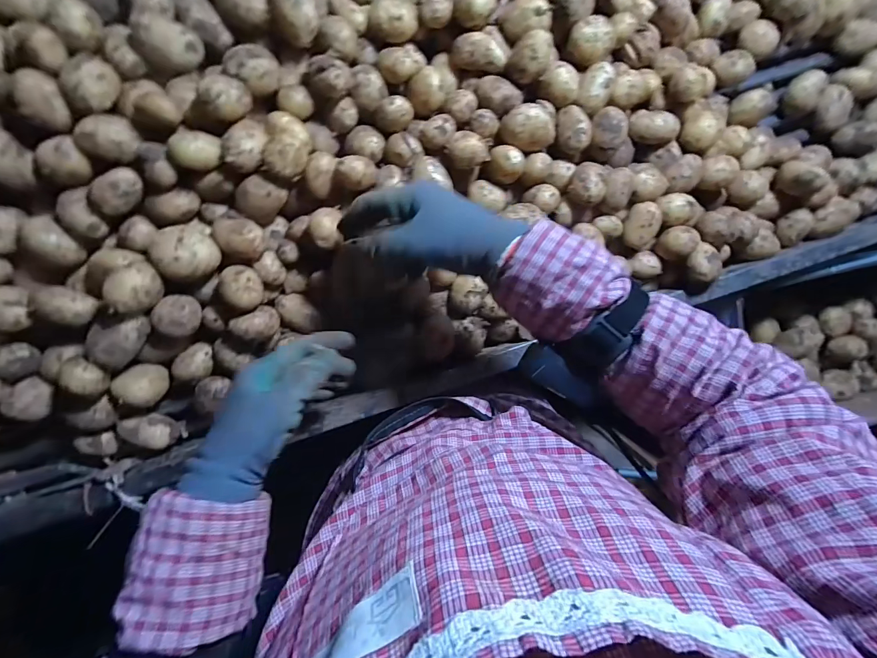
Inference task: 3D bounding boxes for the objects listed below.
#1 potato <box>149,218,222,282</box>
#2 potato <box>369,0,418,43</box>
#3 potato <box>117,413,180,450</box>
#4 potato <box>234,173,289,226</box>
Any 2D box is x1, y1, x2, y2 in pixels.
[{"bbox_3d":[-0.264,-0.081,0.409,0.059,0.053,0.053,40,92,-6],"label":"potato"},{"bbox_3d":[-0.049,-0.335,0.418,0.051,0.031,0.035,-9,96,-2],"label":"potato"},{"bbox_3d":[-0.347,0.121,0.464,0.055,0.028,0.029,24,94,-5],"label":"potato"},{"bbox_3d":[-0.193,-0.141,0.419,0.036,0.031,0.047,41,92,-6],"label":"potato"}]

